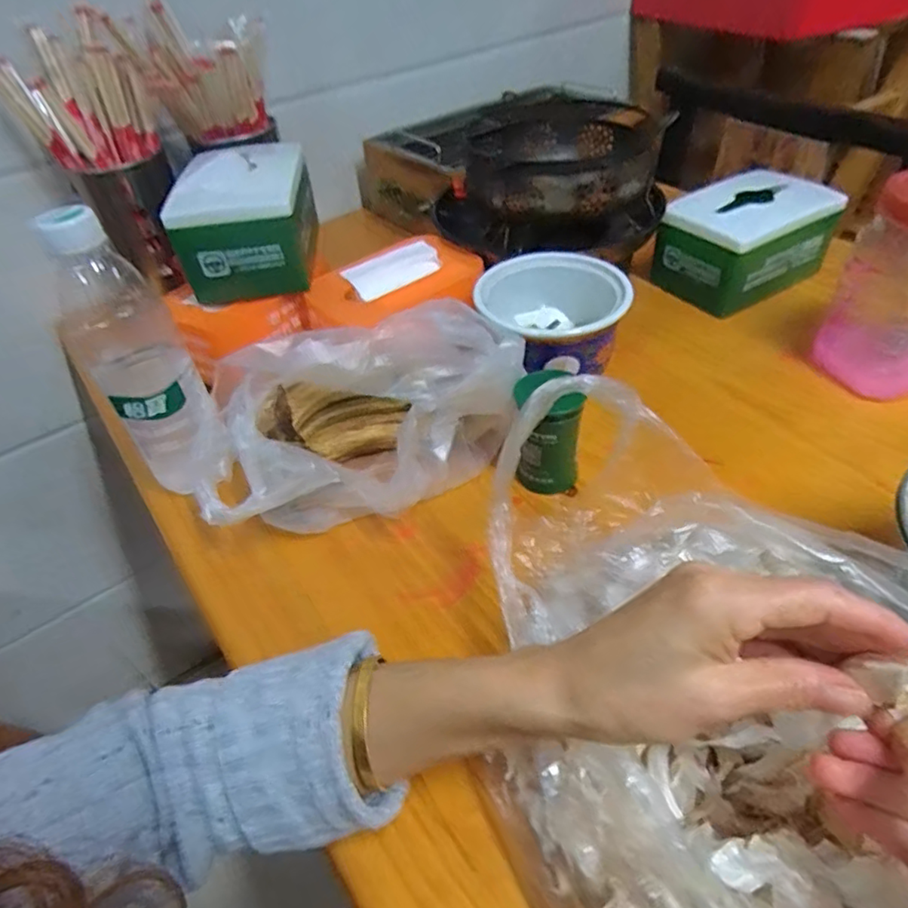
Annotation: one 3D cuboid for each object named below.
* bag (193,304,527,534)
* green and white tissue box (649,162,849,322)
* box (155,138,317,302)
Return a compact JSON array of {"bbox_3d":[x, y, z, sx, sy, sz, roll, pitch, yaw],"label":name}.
[{"bbox_3d":[-0.071,-0.022,0.446,0.228,0.104,0.117,-12,45,-6],"label":"bag"},{"bbox_3d":[0.295,-0.216,0.625,0.166,0.089,0.107,-27,48,-20],"label":"green and white tissue box"},{"bbox_3d":[-0.190,-0.224,0.573,0.105,0.089,0.158,-6,44,0],"label":"box"}]

